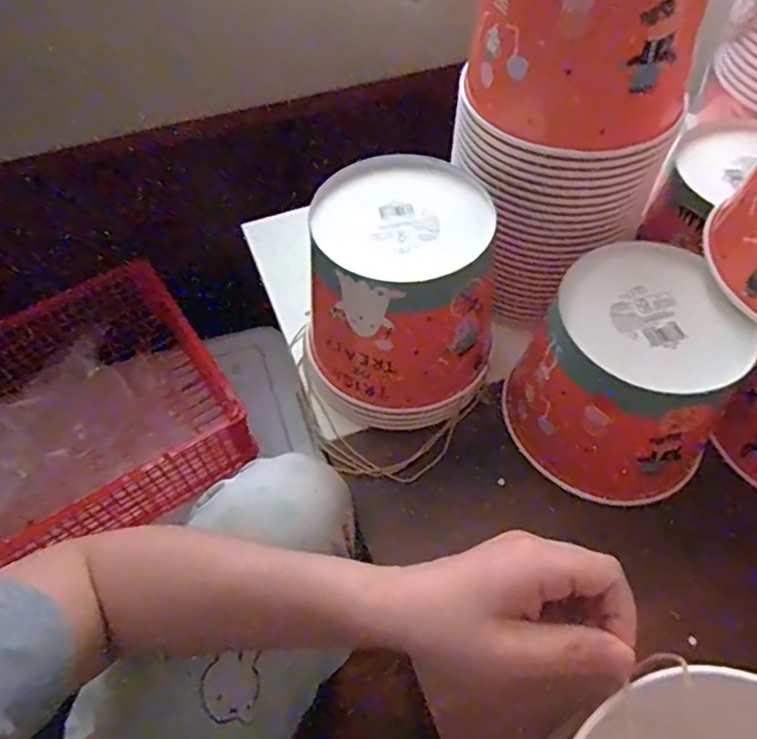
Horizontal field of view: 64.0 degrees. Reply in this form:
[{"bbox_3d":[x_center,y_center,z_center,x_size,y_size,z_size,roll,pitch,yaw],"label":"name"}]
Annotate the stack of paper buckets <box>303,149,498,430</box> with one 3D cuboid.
[{"bbox_3d":[0.020,-0.056,0.471,0.137,0.146,0.145,5,56,5],"label":"stack of paper buckets"}]

